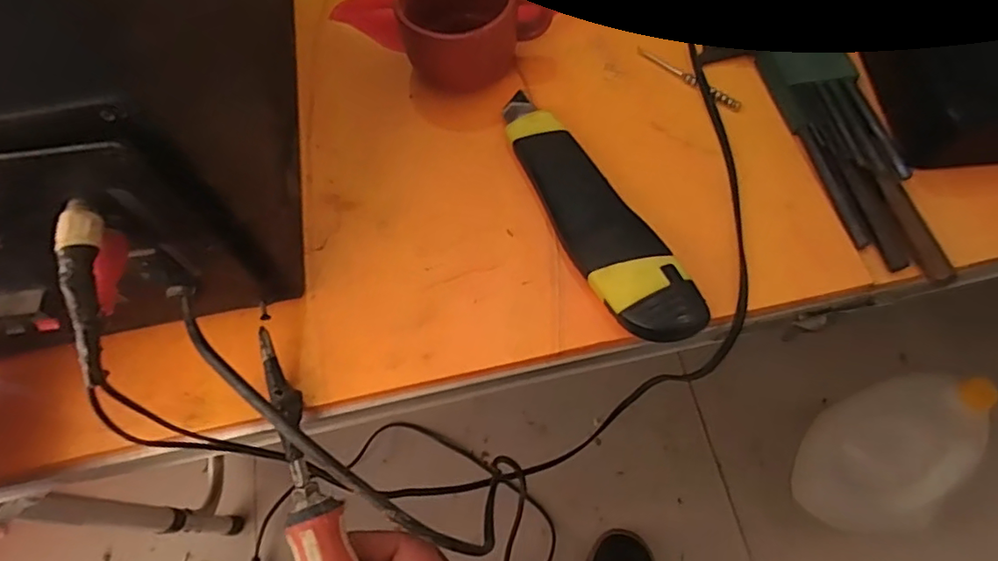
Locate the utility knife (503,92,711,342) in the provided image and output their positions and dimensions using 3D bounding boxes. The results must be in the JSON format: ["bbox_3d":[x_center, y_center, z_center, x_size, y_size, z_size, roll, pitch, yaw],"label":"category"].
[{"bbox_3d":[0.042,-0.035,0.284,0.038,0.019,0.156,-27,65,-10],"label":"utility knife"}]

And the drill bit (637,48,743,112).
[{"bbox_3d":[0.107,-0.116,0.323,0.068,0.004,0.008,36,70,19],"label":"drill bit"}]

